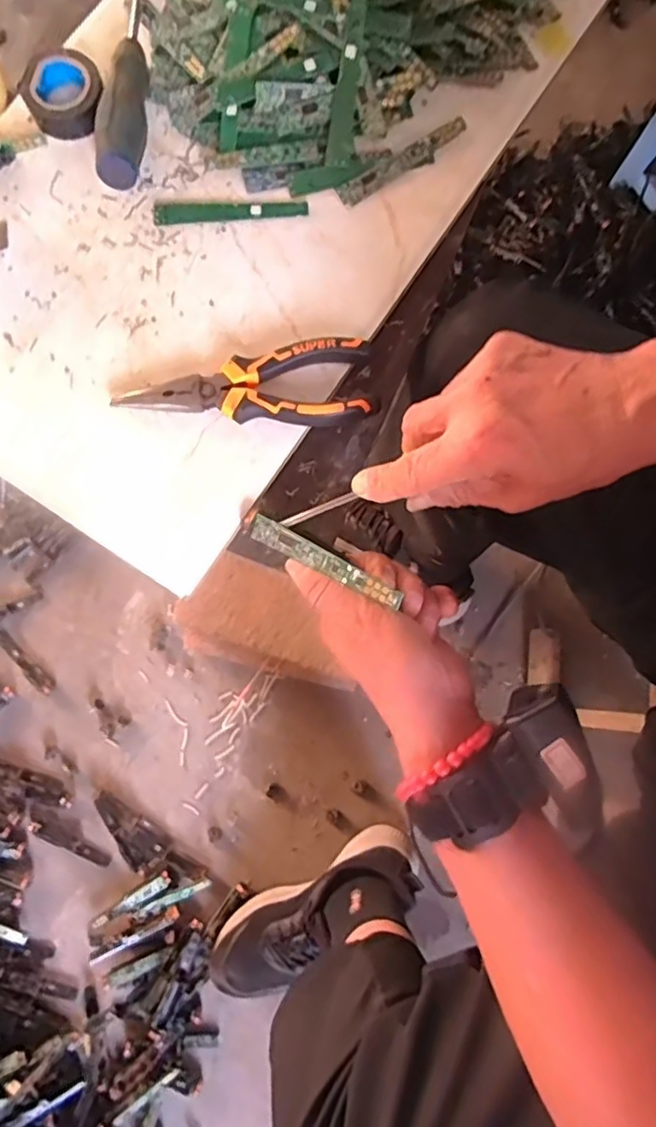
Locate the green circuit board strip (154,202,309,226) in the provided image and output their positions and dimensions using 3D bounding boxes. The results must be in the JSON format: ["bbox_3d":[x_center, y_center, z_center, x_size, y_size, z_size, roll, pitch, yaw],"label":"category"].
[{"bbox_3d":[-0.064,-0.235,0.410,0.100,0.004,0.013,-4,79,-1],"label":"green circuit board strip"}]

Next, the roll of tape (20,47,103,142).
[{"bbox_3d":[-0.175,-0.314,0.413,0.050,0.022,0.050,0,79,0],"label":"roll of tape"}]

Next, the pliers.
[{"bbox_3d":[-0.048,-0.101,0.367,0.148,0.012,0.051,-8,79,-2],"label":"pliers"}]

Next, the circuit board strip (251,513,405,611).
[{"bbox_3d":[-0.004,-0.002,0.344,0.095,0.004,0.014,29,103,22],"label":"circuit board strip"}]

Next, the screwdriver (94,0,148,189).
[{"bbox_3d":[-0.131,-0.363,0.415,0.025,0.028,0.241,2,79,0],"label":"screwdriver"}]

